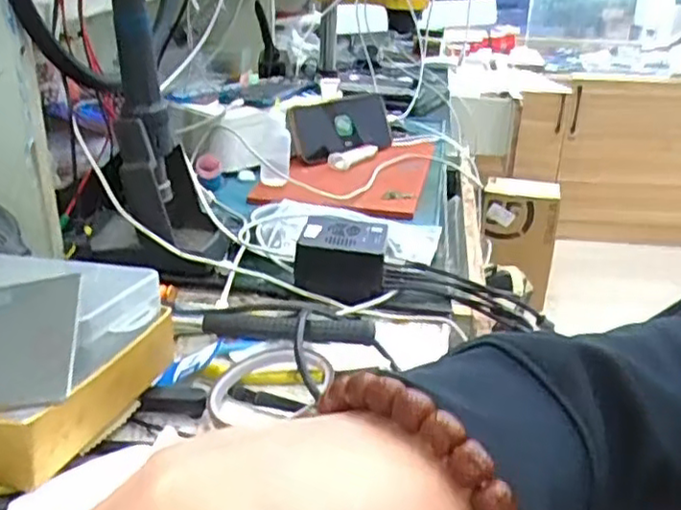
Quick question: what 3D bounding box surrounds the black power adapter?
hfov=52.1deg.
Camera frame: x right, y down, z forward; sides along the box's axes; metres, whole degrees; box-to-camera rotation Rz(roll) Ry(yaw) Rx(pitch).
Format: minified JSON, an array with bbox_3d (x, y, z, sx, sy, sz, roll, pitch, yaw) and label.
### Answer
[{"bbox_3d":[0.003,0.000,0.621,0.080,0.045,0.075,3,26,3],"label":"black power adapter"}]

